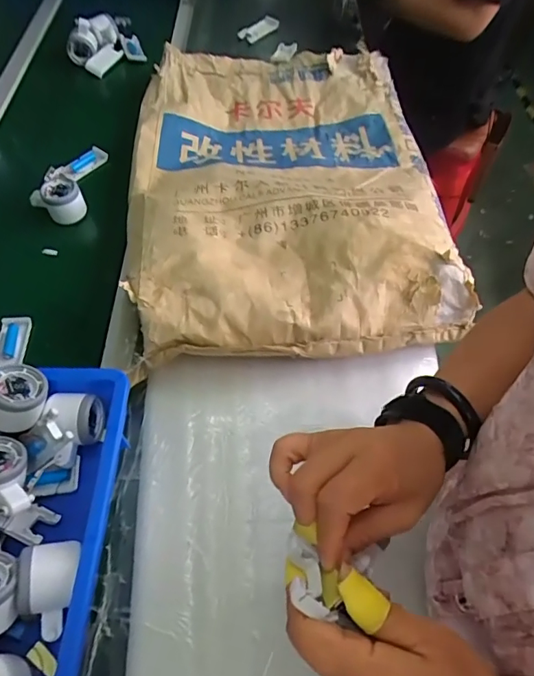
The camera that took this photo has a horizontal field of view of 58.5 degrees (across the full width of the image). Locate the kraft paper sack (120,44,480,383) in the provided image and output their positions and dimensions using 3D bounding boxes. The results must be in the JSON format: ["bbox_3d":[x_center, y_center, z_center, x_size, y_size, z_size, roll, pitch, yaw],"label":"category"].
[{"bbox_3d":[0.030,-0.283,0.787,0.480,0.100,0.707,-5,57,-4],"label":"kraft paper sack"}]

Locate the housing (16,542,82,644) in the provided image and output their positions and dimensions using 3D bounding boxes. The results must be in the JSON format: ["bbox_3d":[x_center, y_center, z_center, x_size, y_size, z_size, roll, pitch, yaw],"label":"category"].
[{"bbox_3d":[-0.203,0.240,0.456,0.050,0.060,0.078,-10,57,-7],"label":"housing"}]

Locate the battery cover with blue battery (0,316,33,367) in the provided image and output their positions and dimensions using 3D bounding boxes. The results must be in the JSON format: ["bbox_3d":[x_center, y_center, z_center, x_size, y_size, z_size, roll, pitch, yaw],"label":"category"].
[{"bbox_3d":[-0.352,0.006,0.657,0.038,0.019,0.075,0,57,-1],"label":"battery cover with blue battery"}]

